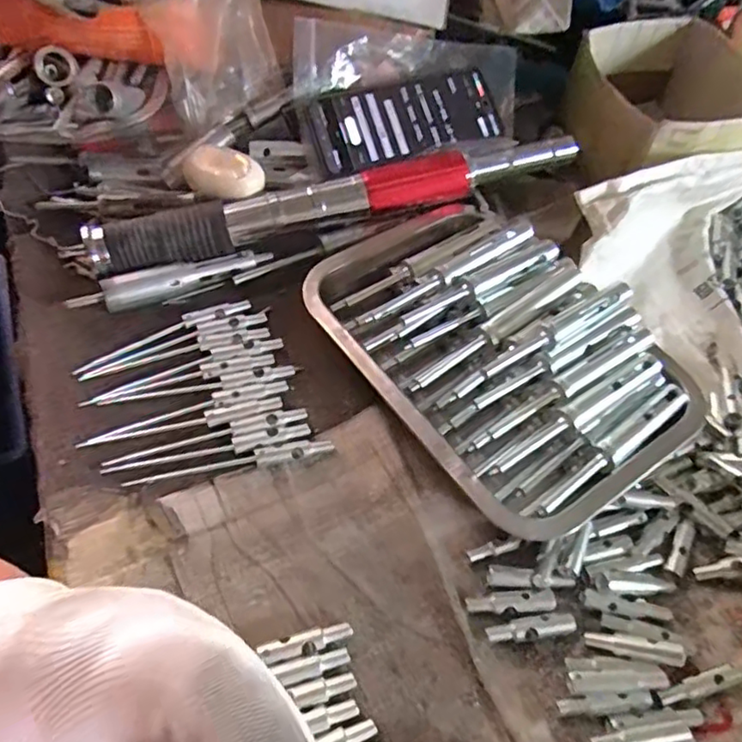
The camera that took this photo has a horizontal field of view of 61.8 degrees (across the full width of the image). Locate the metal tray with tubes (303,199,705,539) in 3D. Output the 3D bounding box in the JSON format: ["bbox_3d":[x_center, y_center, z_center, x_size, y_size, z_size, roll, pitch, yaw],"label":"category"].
[{"bbox_3d":[0.085,-0.022,0.432,0.176,0.053,0.257,-29,61,-21],"label":"metal tray with tubes"}]

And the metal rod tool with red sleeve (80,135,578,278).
[{"bbox_3d":[-0.021,-0.139,0.507,0.403,0.046,0.047,-16,57,-14],"label":"metal rod tool with red sleeve"}]

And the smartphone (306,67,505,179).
[{"bbox_3d":[0.031,-0.214,0.529,0.162,0.014,0.078,-18,80,-11],"label":"smartphone"}]

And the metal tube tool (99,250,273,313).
[{"bbox_3d":[-0.138,-0.073,0.472,0.125,0.019,0.017,-20,58,-16],"label":"metal tube tool"}]

